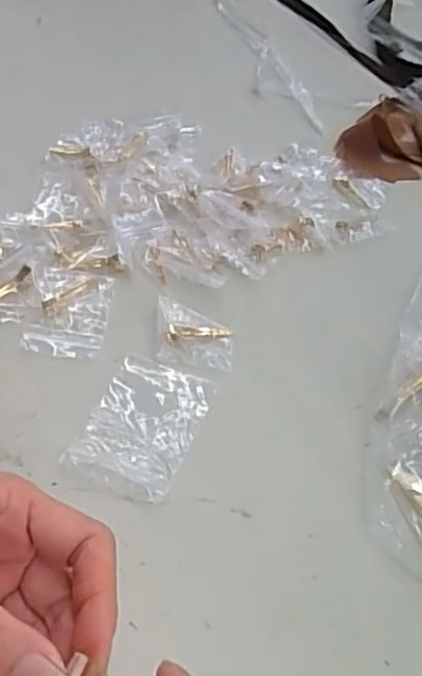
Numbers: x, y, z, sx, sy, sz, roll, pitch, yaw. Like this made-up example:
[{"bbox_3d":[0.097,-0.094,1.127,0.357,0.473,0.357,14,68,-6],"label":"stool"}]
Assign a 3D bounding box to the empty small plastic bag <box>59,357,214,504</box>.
[{"bbox_3d":[-0.038,0.049,0.371,0.059,0.005,0.087,19,50,10],"label":"empty small plastic bag"}]

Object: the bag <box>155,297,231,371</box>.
[{"bbox_3d":[-0.010,-0.004,0.415,0.048,0.005,0.047,6,49,-2],"label":"bag"}]

